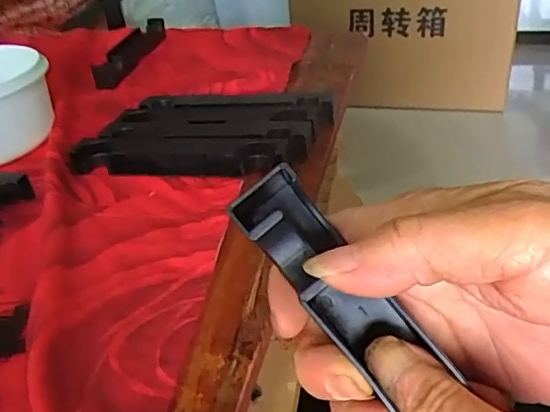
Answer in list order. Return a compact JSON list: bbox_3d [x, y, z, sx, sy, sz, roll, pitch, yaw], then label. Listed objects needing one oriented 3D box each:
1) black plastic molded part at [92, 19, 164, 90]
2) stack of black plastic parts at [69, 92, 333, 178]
[{"bbox_3d":[-0.187,-0.217,0.779,0.030,0.033,0.206,2,35,11],"label":"black plastic molded part"},{"bbox_3d":[-0.064,-0.069,0.541,0.224,0.028,0.113,-1,34,7],"label":"stack of black plastic parts"}]

